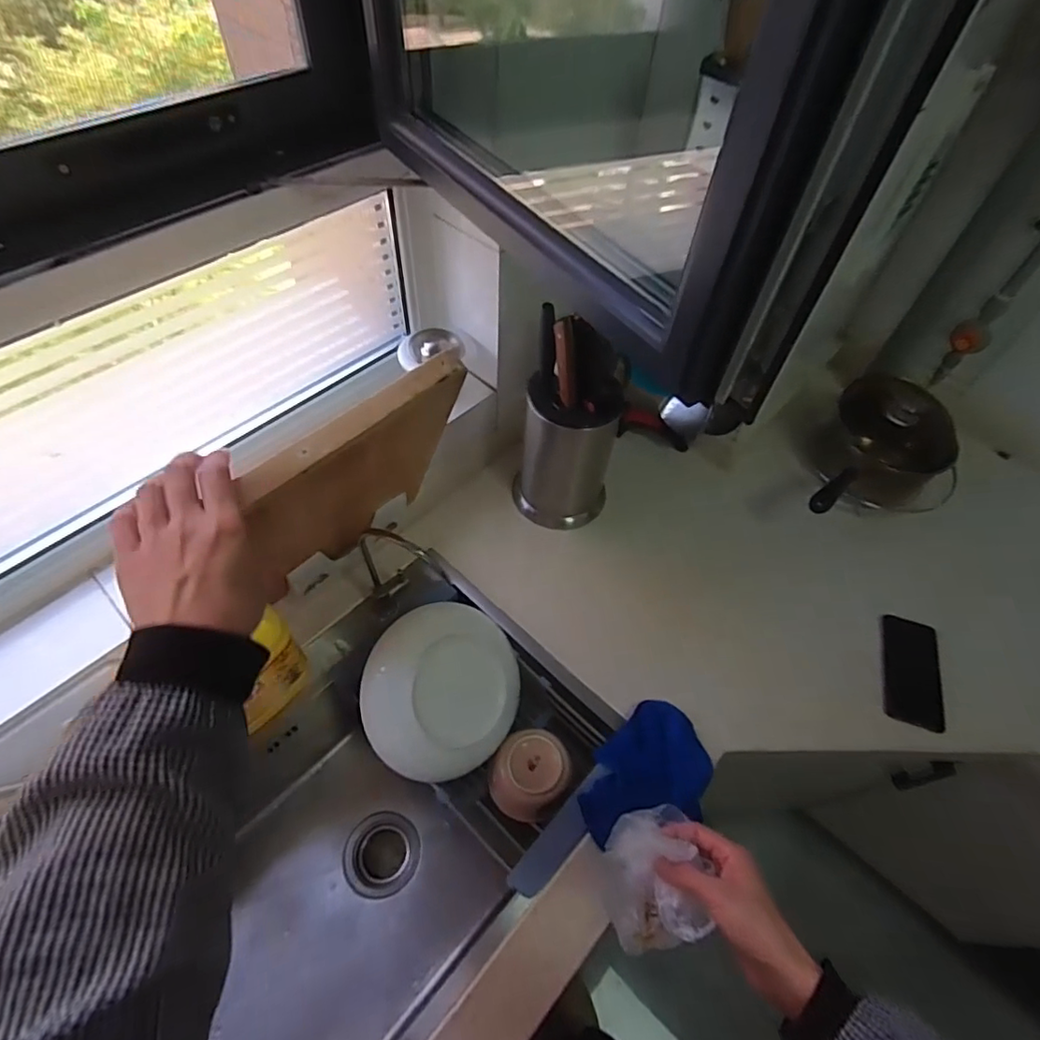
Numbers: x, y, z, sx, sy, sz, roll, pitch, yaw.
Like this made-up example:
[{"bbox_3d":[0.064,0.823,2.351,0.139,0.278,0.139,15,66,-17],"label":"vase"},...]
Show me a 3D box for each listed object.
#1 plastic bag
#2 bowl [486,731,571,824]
[{"bbox_3d":[0.116,0.317,0.500,0.071,0.058,0.103,-3,55,-5],"label":"plastic bag"},{"bbox_3d":[0.012,0.337,0.758,0.095,0.070,0.109,38,62,21],"label":"bowl"}]

